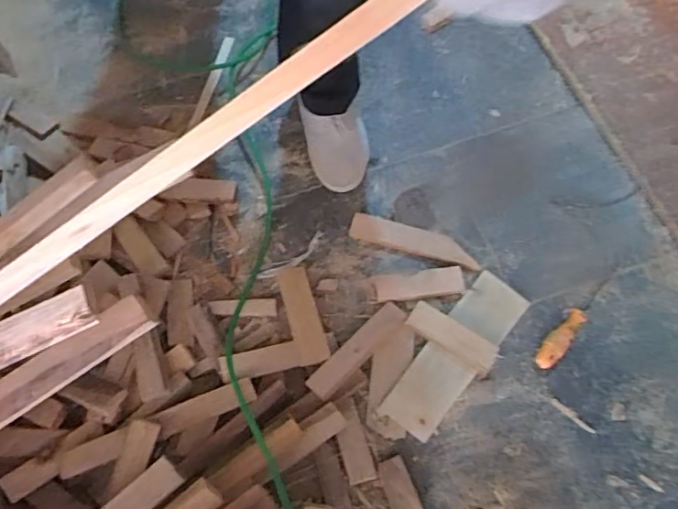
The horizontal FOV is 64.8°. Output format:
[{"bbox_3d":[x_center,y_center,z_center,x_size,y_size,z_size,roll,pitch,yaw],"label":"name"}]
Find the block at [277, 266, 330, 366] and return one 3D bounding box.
[{"bbox_3d":[-0.055,0.086,0.779,0.044,0.010,0.163,-19,56,1],"label":"block"}]

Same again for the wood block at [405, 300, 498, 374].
[{"bbox_3d":[0.157,0.115,0.748,0.127,0.010,0.043,32,86,17],"label":"wood block"}]

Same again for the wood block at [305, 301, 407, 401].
[{"bbox_3d":[0.026,0.132,0.746,0.036,0.017,0.170,43,70,14],"label":"wood block"}]

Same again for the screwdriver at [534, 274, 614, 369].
[{"bbox_3d":[0.342,0.093,0.773,0.029,0.023,0.187,39,73,16],"label":"screwdriver"}]

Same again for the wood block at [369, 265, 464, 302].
[{"bbox_3d":[0.117,0.045,0.797,0.129,0.018,0.042,-6,67,-1],"label":"wood block"}]

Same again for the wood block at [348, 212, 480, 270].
[{"bbox_3d":[0.117,-0.023,0.841,0.202,0.018,0.045,17,69,9],"label":"wood block"}]

